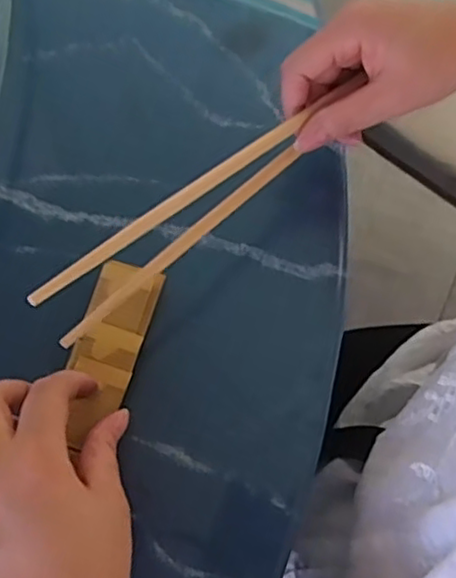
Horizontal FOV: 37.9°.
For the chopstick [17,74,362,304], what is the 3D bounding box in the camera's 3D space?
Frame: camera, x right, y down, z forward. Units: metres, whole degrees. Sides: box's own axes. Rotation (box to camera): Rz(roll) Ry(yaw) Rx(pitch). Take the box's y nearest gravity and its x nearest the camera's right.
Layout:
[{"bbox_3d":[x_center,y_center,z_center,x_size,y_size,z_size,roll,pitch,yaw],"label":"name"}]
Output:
[{"bbox_3d":[-0.007,-0.056,0.335,0.011,0.011,0.222,44,62,14],"label":"chopstick"}]

